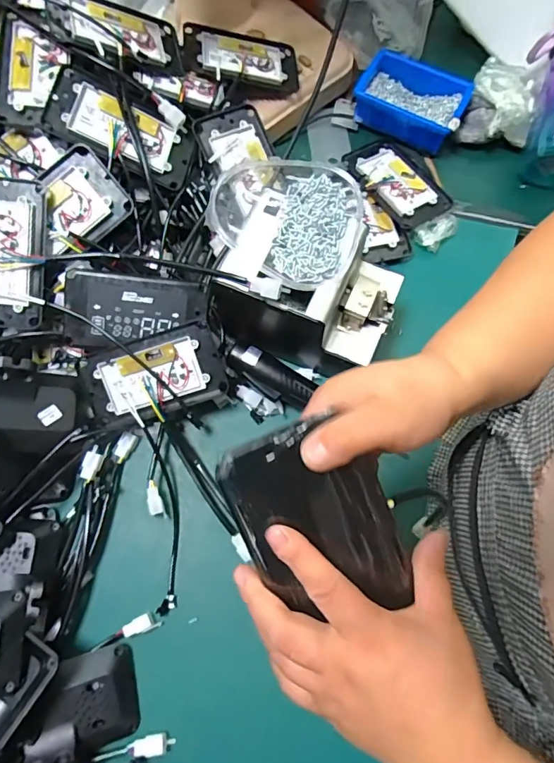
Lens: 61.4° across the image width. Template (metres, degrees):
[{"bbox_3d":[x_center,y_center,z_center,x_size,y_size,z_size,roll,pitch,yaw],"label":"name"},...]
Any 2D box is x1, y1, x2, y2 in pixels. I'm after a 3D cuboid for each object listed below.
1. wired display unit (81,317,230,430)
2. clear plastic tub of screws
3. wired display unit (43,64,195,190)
[{"bbox_3d":[-0.139,-0.007,0.528,0.154,0.026,0.090,-18,97,2],"label":"wired display unit"},{"bbox_3d":[0.007,-0.164,0.470,0.145,0.049,0.135,0,74,1],"label":"clear plastic tub of screws"},{"bbox_3d":[-0.174,-0.290,0.533,0.155,0.022,0.098,11,83,-23],"label":"wired display unit"}]

